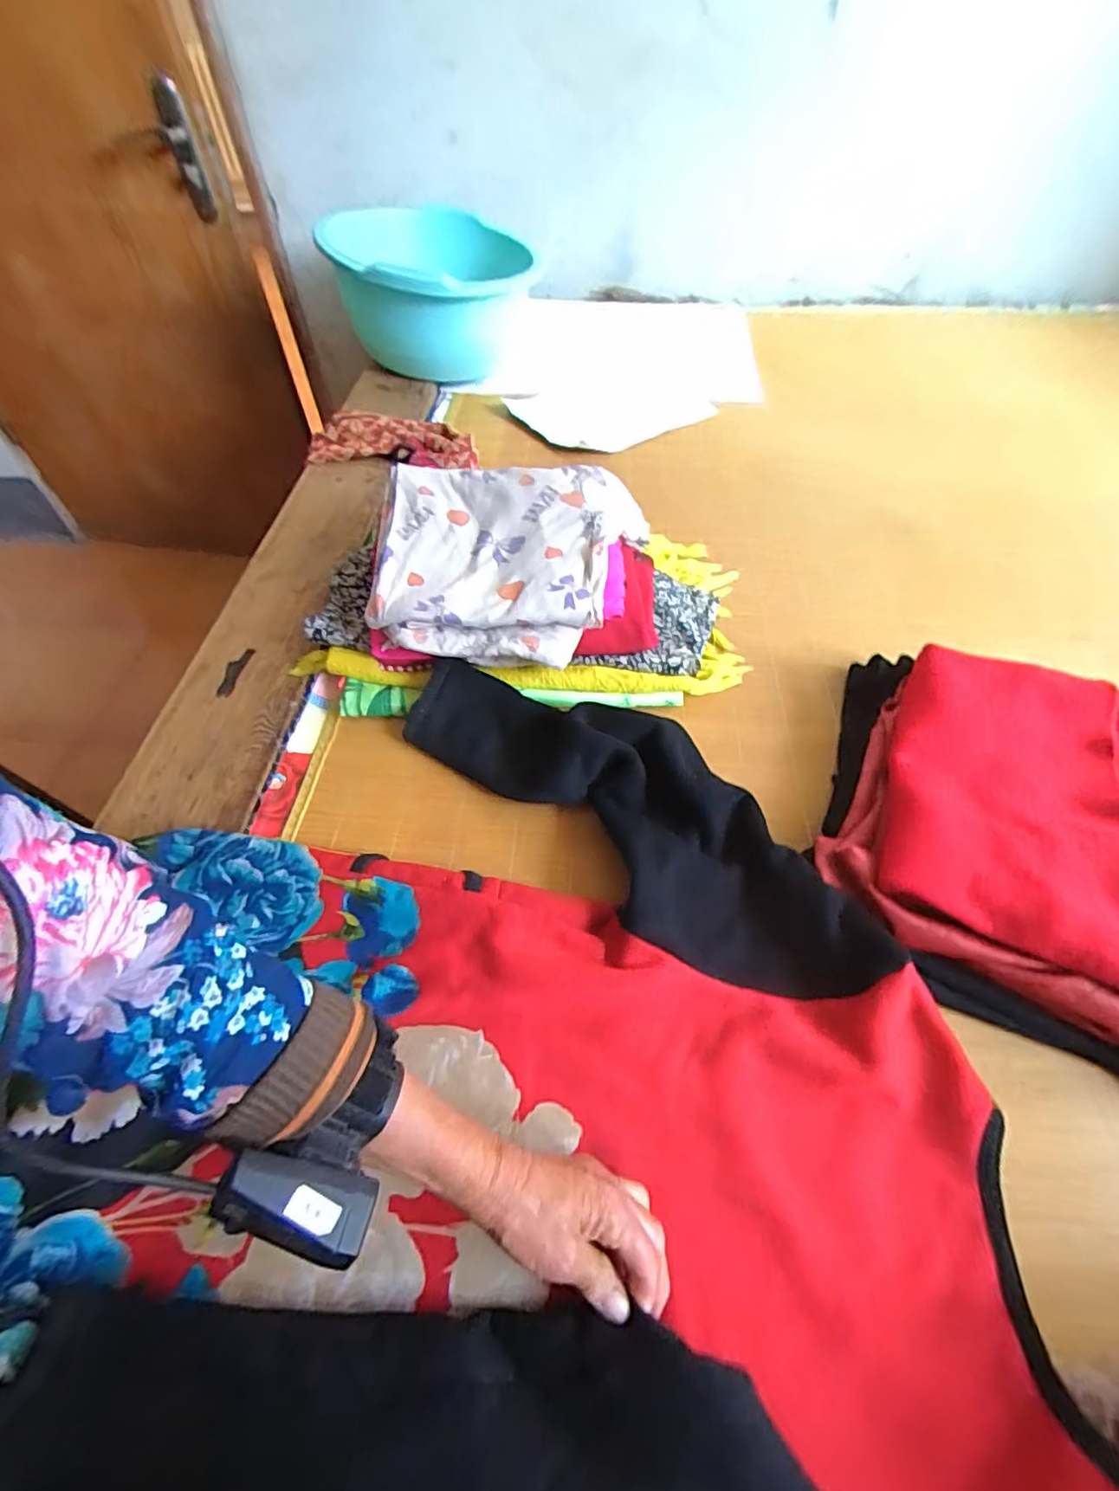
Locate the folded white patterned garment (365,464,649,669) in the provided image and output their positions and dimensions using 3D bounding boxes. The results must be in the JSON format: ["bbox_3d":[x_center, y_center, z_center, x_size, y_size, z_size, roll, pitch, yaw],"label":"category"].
[{"bbox_3d":[-0.054,-0.193,0.605,0.271,0.074,0.231,4,59,-1],"label":"folded white patterned garment"}]

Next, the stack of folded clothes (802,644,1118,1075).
[{"bbox_3d":[0.384,0.058,0.500,0.276,0.072,0.332,18,54,14],"label":"stack of folded clothes"}]

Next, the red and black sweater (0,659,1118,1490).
[{"bbox_3d":[-0.043,0.187,0.402,0.659,0.075,0.569,6,59,1],"label":"red and black sweater"}]

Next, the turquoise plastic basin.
[{"bbox_3d":[-0.217,-0.775,1.029,0.327,0.197,0.332,-10,52,-7],"label":"turquoise plastic basin"}]

